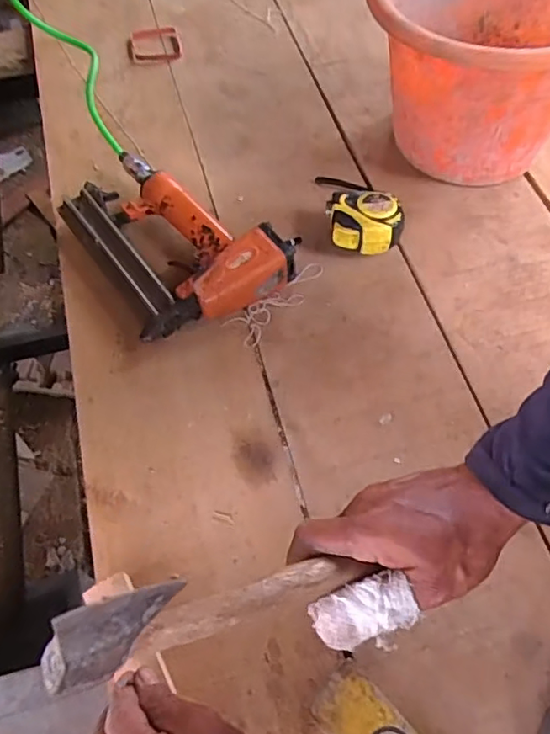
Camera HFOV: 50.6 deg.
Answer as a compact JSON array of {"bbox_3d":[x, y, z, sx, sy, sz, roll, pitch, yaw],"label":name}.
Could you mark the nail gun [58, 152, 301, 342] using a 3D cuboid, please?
[{"bbox_3d":[-0.104,-0.154,0.651,0.201,0.057,0.246,-29,63,-16],"label":"nail gun"}]

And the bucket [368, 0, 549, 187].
[{"bbox_3d":[0.247,-0.343,0.671,0.259,0.205,0.283,0,59,0],"label":"bucket"}]

